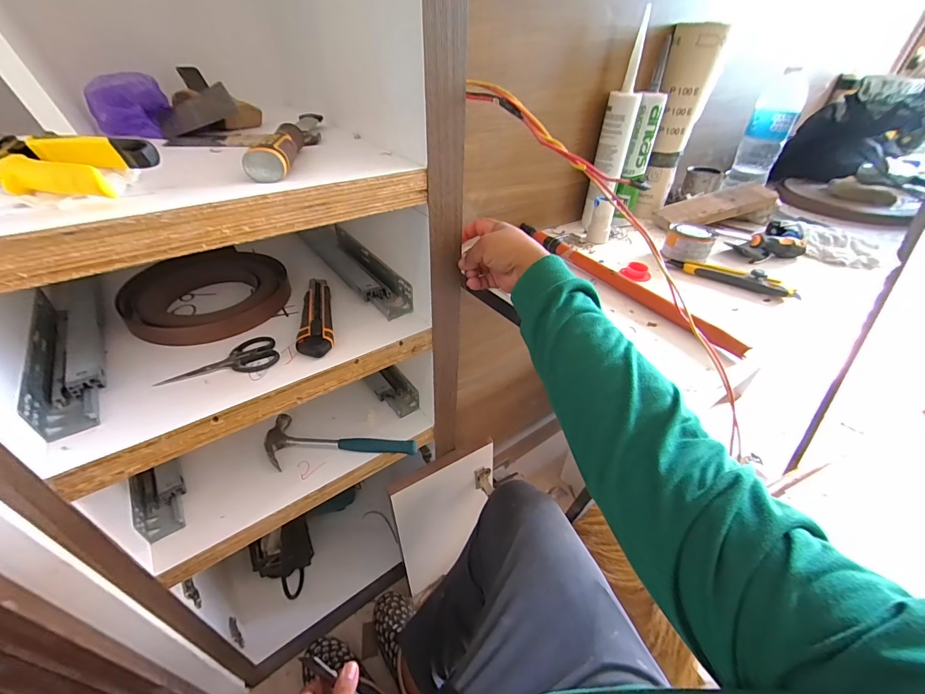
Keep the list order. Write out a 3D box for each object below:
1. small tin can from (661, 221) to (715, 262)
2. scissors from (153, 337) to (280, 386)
[{"bbox_3d":[0.374,-0.171,0.645,0.073,0.047,0.066,23,44,24],"label":"small tin can"},{"bbox_3d":[-0.302,0.016,0.493,0.130,0.010,0.056,-9,40,-13],"label":"scissors"}]

